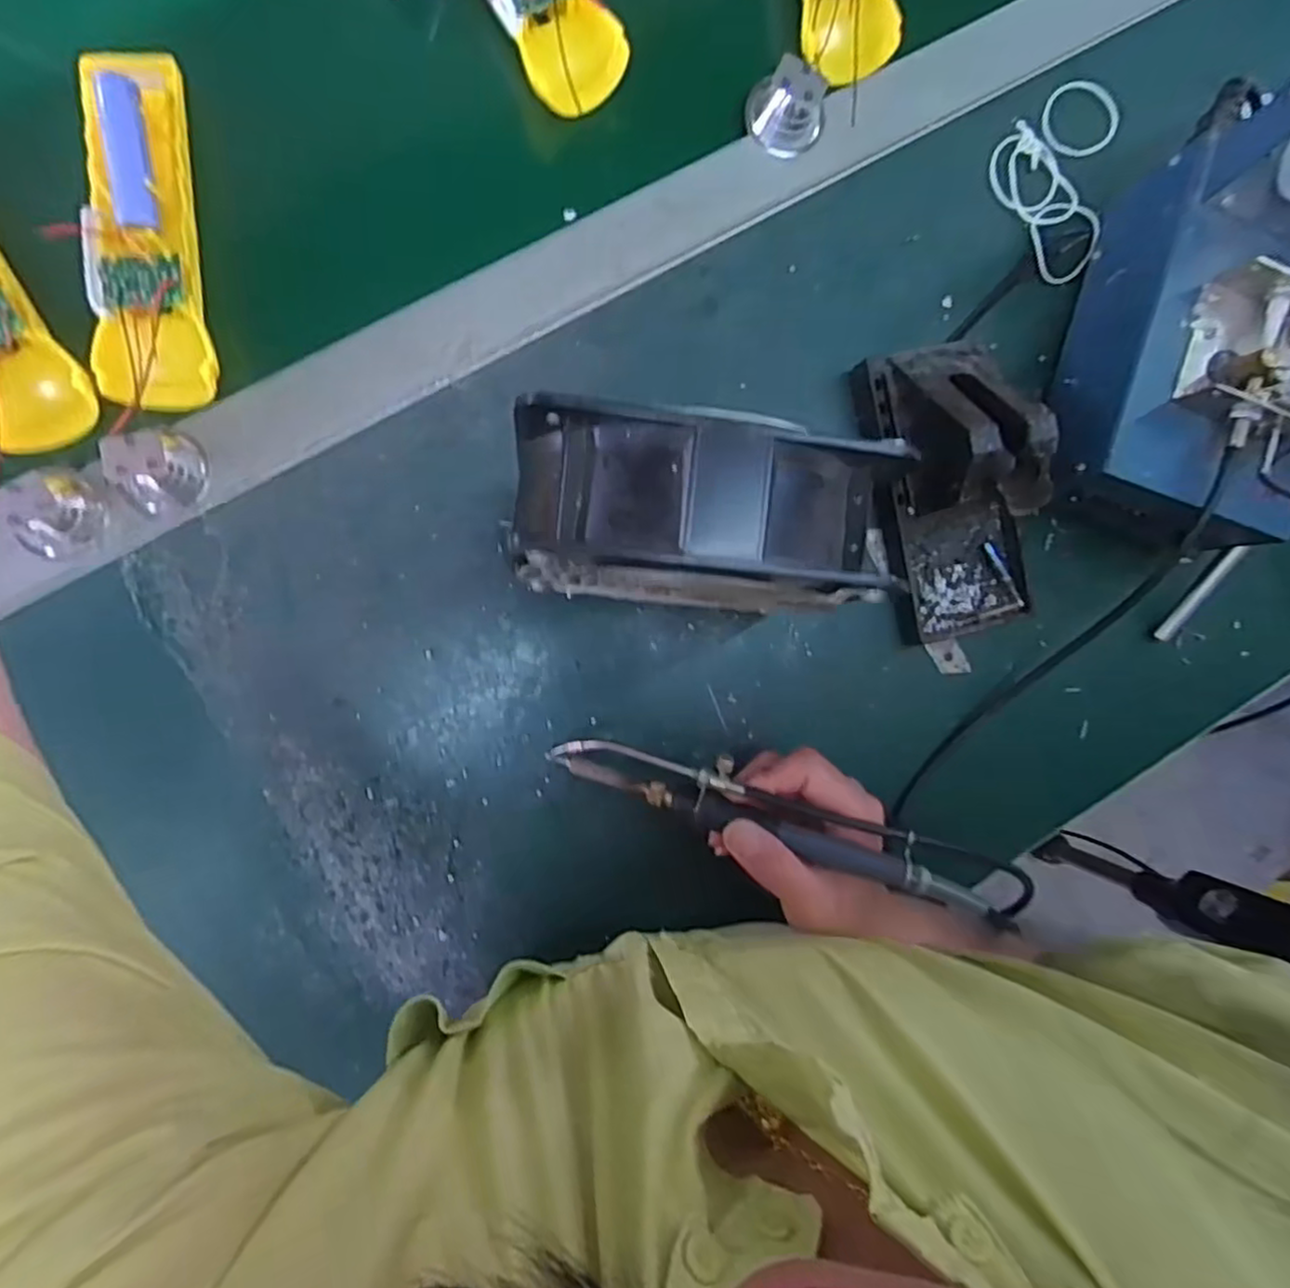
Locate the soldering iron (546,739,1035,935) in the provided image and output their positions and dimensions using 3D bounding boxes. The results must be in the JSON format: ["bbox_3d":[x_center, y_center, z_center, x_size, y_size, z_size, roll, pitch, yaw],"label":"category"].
[{"bbox_3d":[0.062,0.080,0.331,0.226,0.018,0.032,15,90,11],"label":"soldering iron"}]

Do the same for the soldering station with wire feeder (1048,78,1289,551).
[{"bbox_3d":[0.308,-0.156,0.353,0.129,0.127,0.222,18,89,-8],"label":"soldering station with wire feeder"}]

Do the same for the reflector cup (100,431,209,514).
[{"bbox_3d":[-0.234,-0.084,0.333,0.039,0.025,0.031,-26,95,-6],"label":"reflector cup"}]

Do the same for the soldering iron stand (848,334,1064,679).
[{"bbox_3d":[0.174,-0.075,0.369,0.084,0.072,0.173,-10,93,-7],"label":"soldering iron stand"}]

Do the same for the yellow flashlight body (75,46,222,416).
[{"bbox_3d":[-0.238,-0.194,0.328,0.047,0.026,0.163,-7,92,-7],"label":"yellow flashlight body"}]

